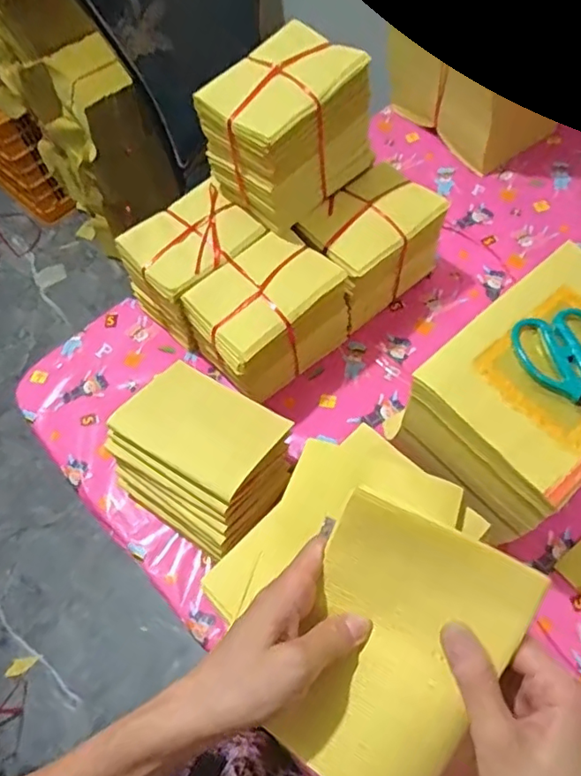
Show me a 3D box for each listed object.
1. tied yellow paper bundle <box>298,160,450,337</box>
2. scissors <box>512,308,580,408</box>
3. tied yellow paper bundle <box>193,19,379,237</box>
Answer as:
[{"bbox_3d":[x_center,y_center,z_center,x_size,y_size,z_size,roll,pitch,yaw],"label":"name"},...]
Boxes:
[{"bbox_3d":[0.105,-0.187,0.748,0.164,0.141,0.109,-40,66,-16],"label":"tied yellow paper bundle"},{"bbox_3d":[0.257,-0.003,0.492,0.082,0.011,0.147,-13,62,-3],"label":"scissors"},{"bbox_3d":[-0.001,-0.304,0.658,0.167,0.158,0.118,-42,67,-17],"label":"tied yellow paper bundle"}]

